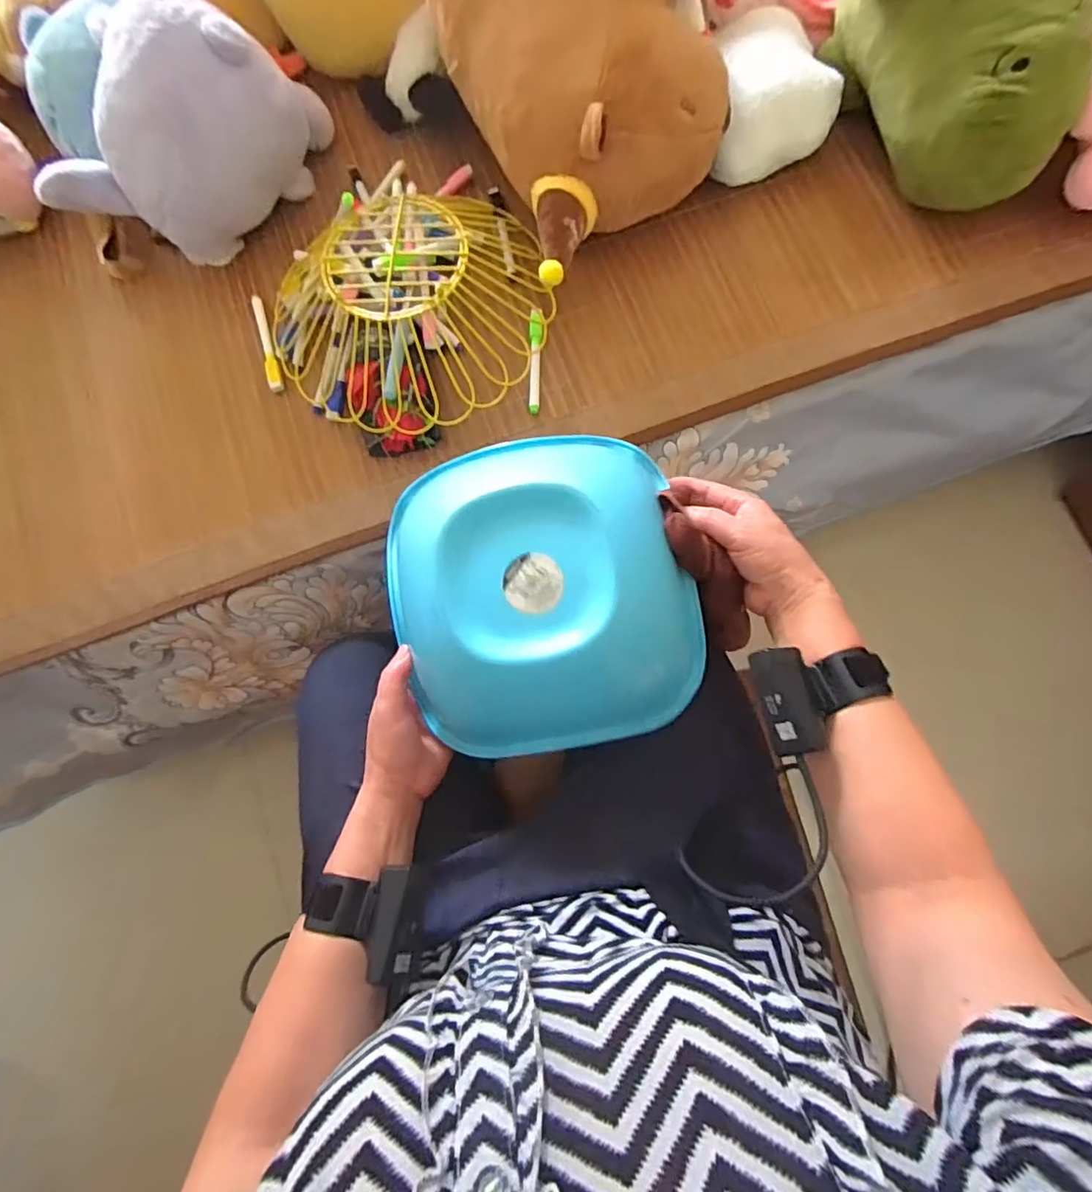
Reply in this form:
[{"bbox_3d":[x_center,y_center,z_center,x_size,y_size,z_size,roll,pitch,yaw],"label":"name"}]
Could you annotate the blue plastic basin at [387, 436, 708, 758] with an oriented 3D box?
[{"bbox_3d":[-0.010,0.001,0.435,0.252,0.116,0.247,-11,80,1],"label":"blue plastic basin"}]

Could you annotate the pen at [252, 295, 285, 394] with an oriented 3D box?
[{"bbox_3d":[-0.290,-0.265,0.577,0.015,0.013,0.114,-17,80,0],"label":"pen"}]

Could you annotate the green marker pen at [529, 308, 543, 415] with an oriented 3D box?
[{"bbox_3d":[-0.011,-0.238,0.561,0.013,0.010,0.110,1,80,3],"label":"green marker pen"}]

